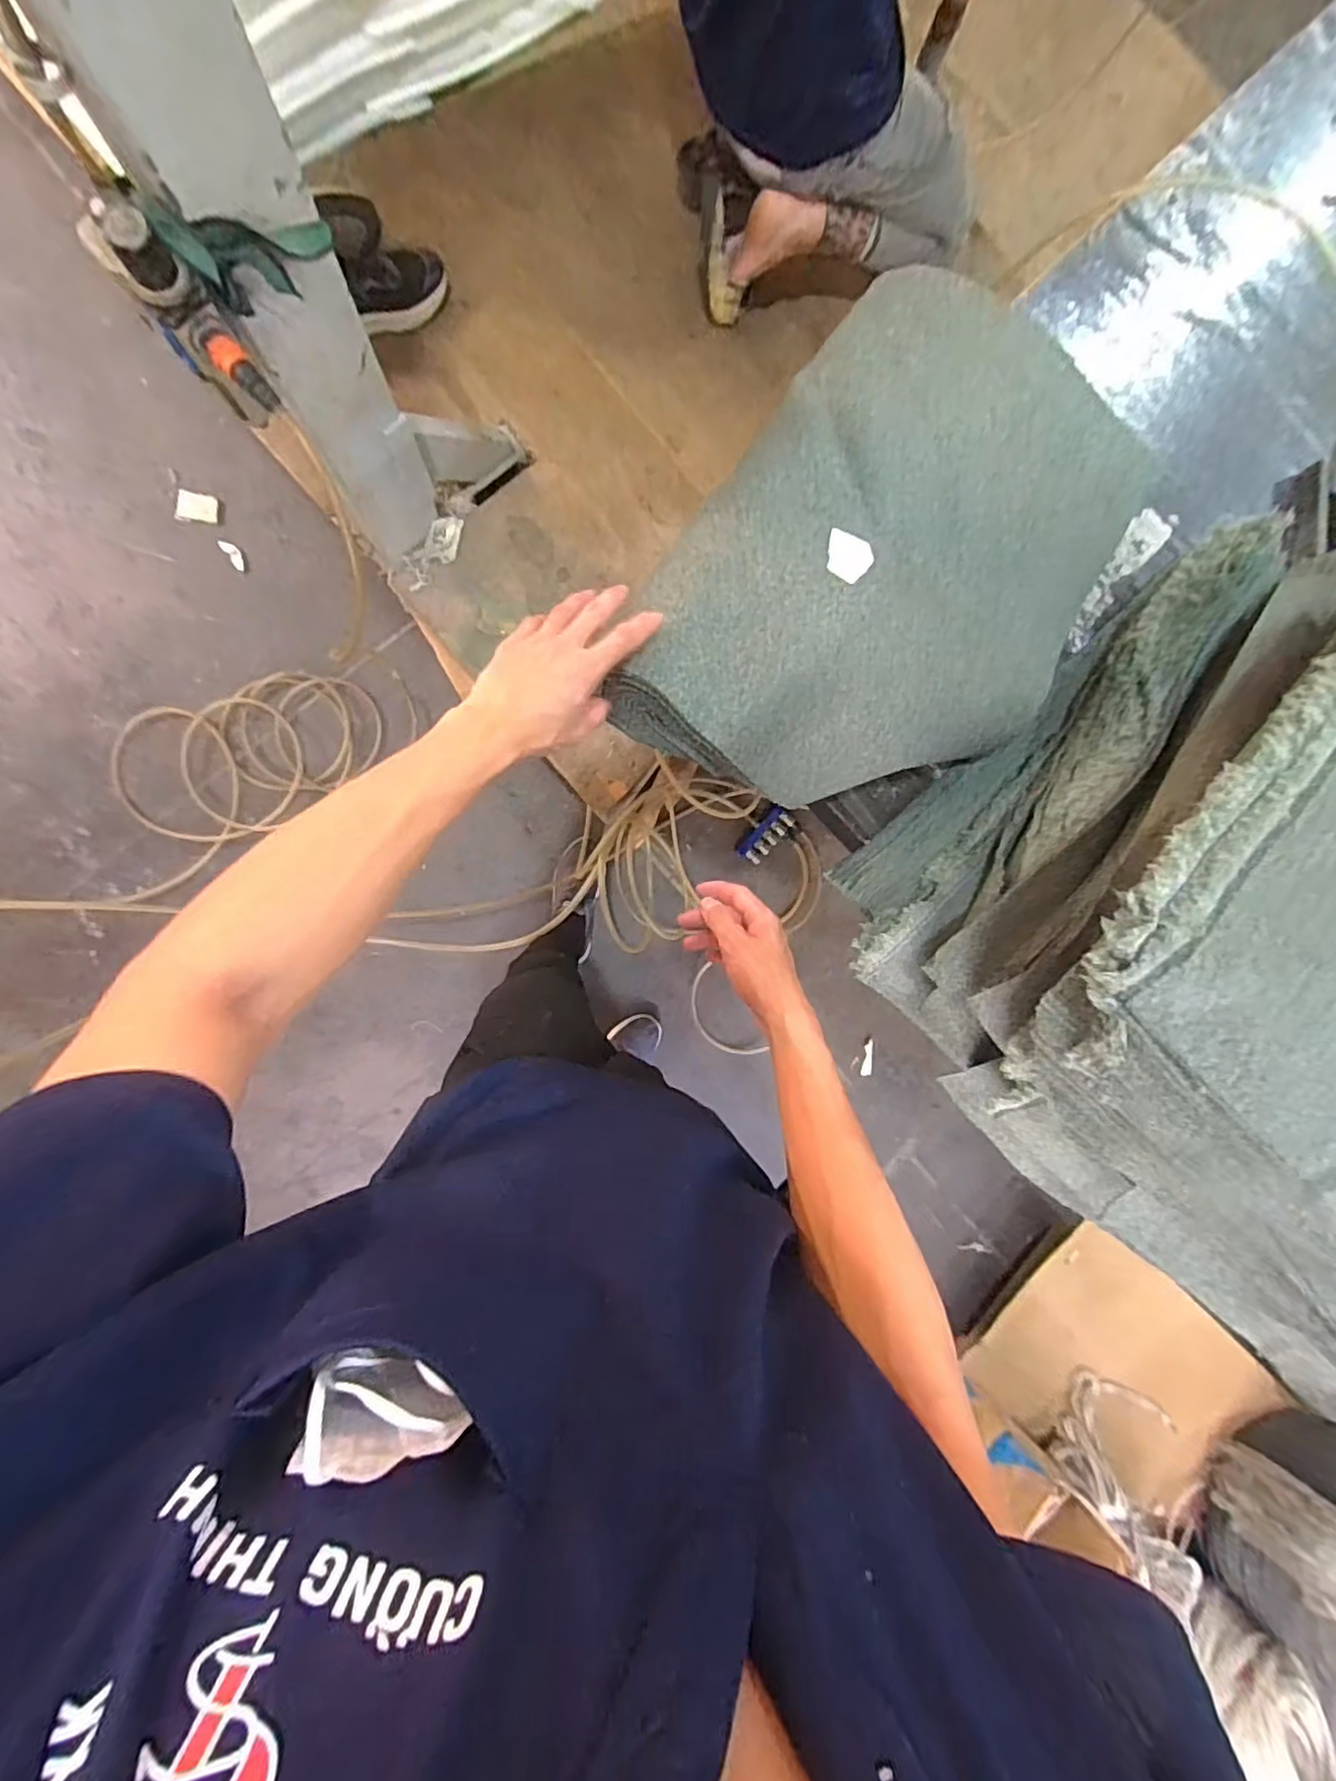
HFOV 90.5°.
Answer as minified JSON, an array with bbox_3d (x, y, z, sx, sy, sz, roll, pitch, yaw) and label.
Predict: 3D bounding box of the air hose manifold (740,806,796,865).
[{"bbox_3d":[0.223,-0.125,1.495,0.062,0.028,0.130,40,85,-5],"label":"air hose manifold"}]

